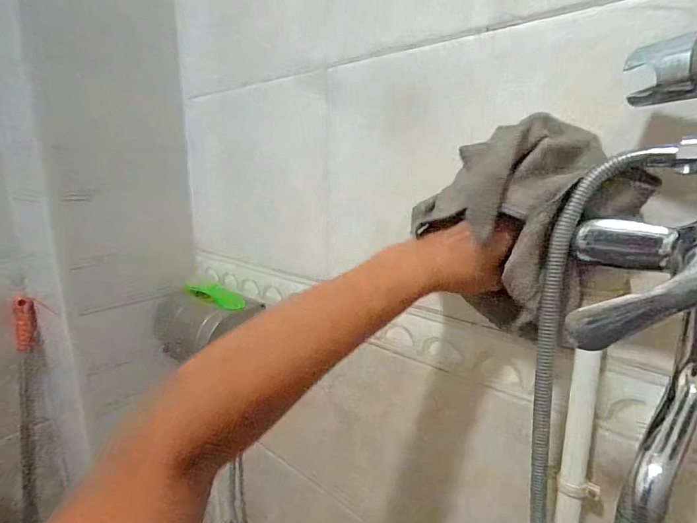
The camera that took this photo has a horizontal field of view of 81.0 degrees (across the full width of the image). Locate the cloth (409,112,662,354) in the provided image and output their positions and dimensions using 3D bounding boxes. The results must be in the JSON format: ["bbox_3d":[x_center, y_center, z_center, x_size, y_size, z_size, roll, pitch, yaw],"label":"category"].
[{"bbox_3d":[0.143,-0.032,0.351,0.163,0.164,0.066,3,14,15],"label":"cloth"}]

